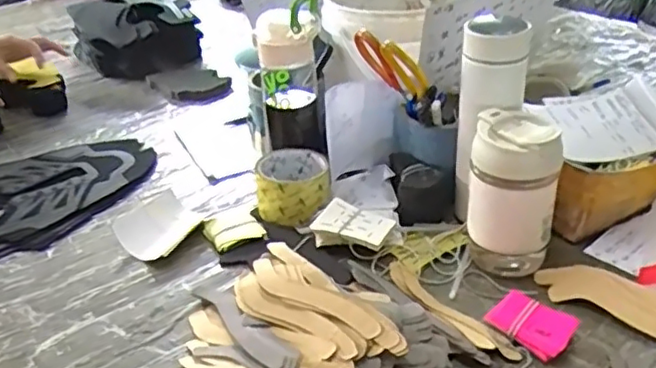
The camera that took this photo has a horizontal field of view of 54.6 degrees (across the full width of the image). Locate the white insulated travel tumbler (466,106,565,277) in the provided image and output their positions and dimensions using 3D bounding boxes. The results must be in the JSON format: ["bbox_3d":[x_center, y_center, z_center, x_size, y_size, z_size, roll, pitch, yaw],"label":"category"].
[{"bbox_3d":[0.183,0.009,0.631,0.079,0.149,0.063,5,33,16],"label":"white insulated travel tumbler"}]

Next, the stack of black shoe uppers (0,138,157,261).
[{"bbox_3d":[-0.382,0.004,0.861,0.241,0.022,0.295,21,40,35],"label":"stack of black shoe uppers"}]

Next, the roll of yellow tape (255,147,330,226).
[{"bbox_3d":[-0.040,0.004,0.759,0.086,0.059,0.088,-3,32,2],"label":"roll of yellow tape"}]

